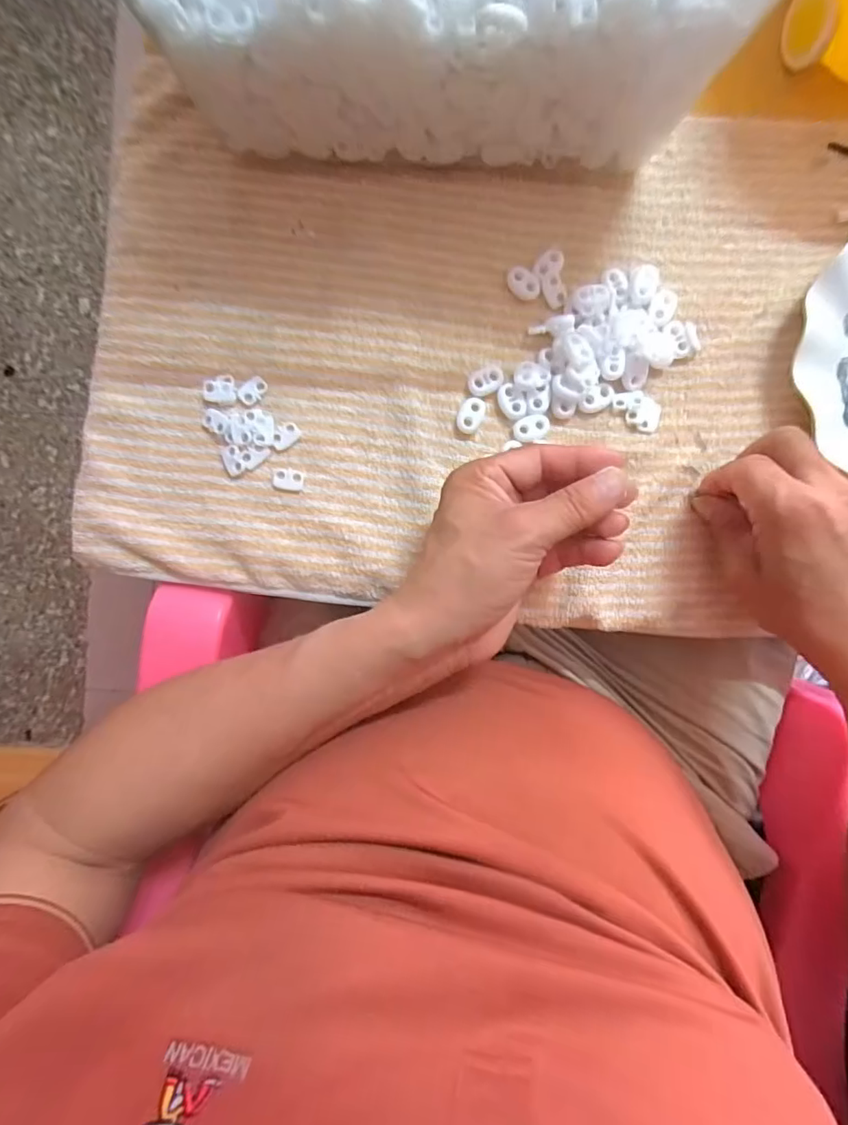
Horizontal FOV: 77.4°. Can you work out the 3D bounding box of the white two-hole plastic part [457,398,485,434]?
[{"bbox_3d":[0.029,-0.090,0.328,0.015,0.006,0.023,19,89,-1],"label":"white two-hole plastic part"}]

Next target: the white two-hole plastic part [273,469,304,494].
[{"bbox_3d":[-0.084,-0.050,0.326,0.019,0.004,0.014,7,89,-1],"label":"white two-hole plastic part"}]

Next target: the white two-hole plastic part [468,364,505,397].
[{"bbox_3d":[0.038,-0.112,0.327,0.022,0.006,0.015,-33,90,-1],"label":"white two-hole plastic part"}]

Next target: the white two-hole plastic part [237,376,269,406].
[{"bbox_3d":[-0.106,-0.106,0.326,0.013,0.004,0.019,43,89,-1],"label":"white two-hole plastic part"}]

